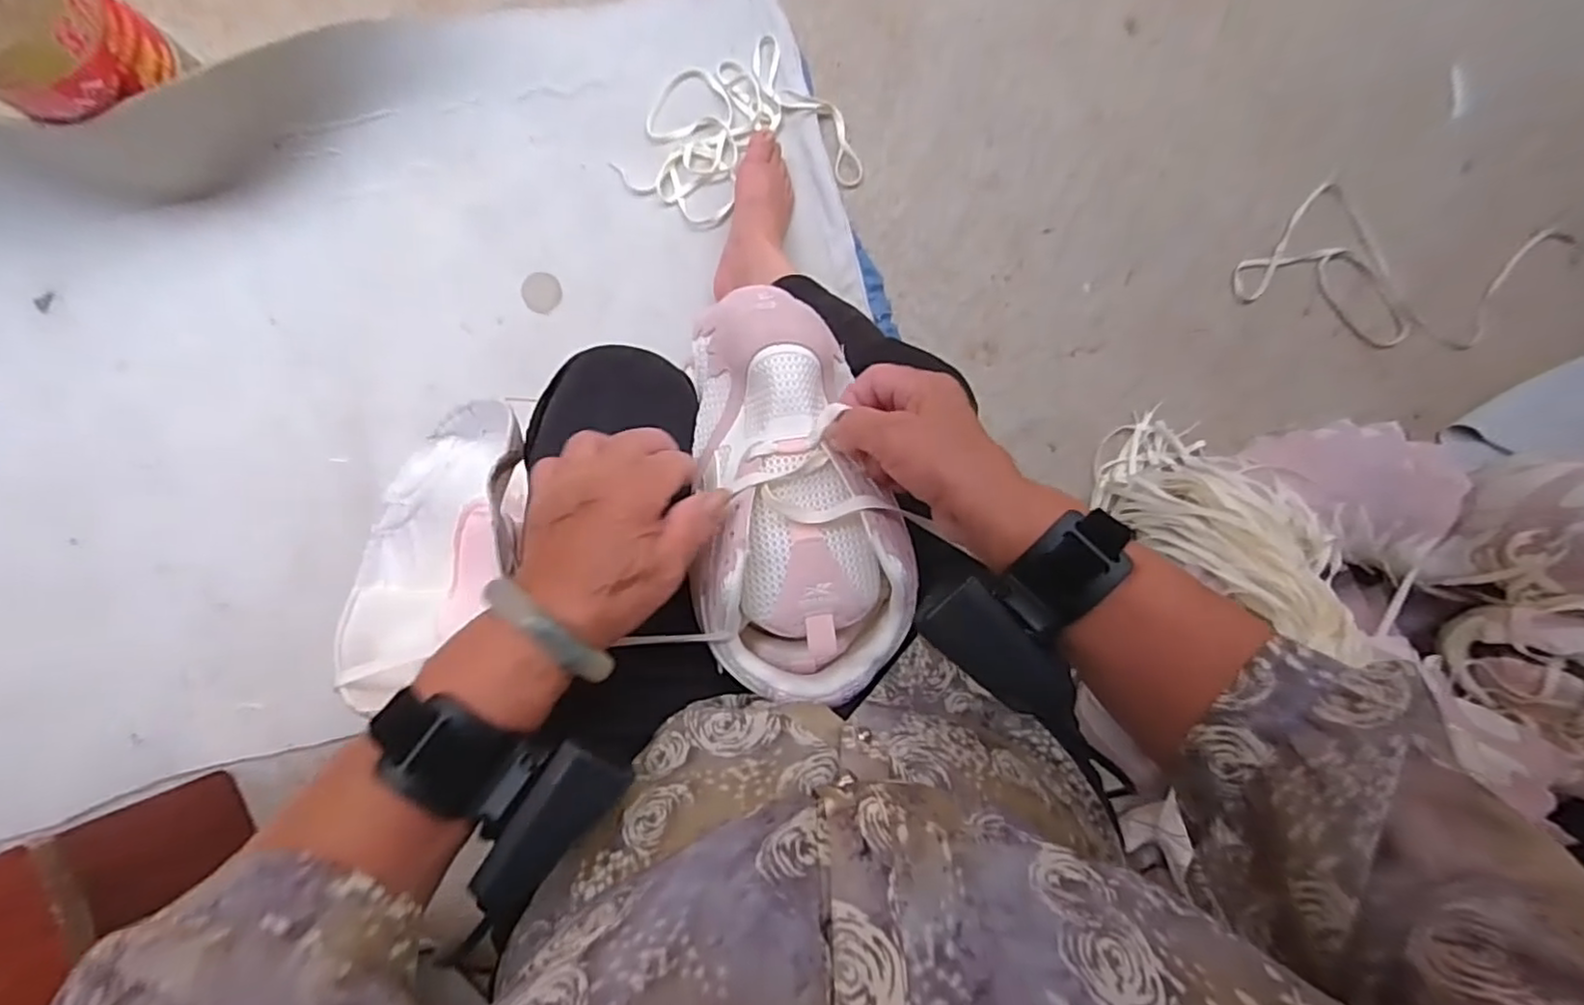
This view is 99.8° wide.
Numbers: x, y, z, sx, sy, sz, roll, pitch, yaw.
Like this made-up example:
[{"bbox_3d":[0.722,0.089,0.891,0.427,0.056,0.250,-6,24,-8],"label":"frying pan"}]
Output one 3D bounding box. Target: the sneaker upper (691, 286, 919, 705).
[{"bbox_3d":[-0.002,-0.008,0.389,0.115,0.075,0.233,-10,80,-4],"label":"sneaker upper"}]

